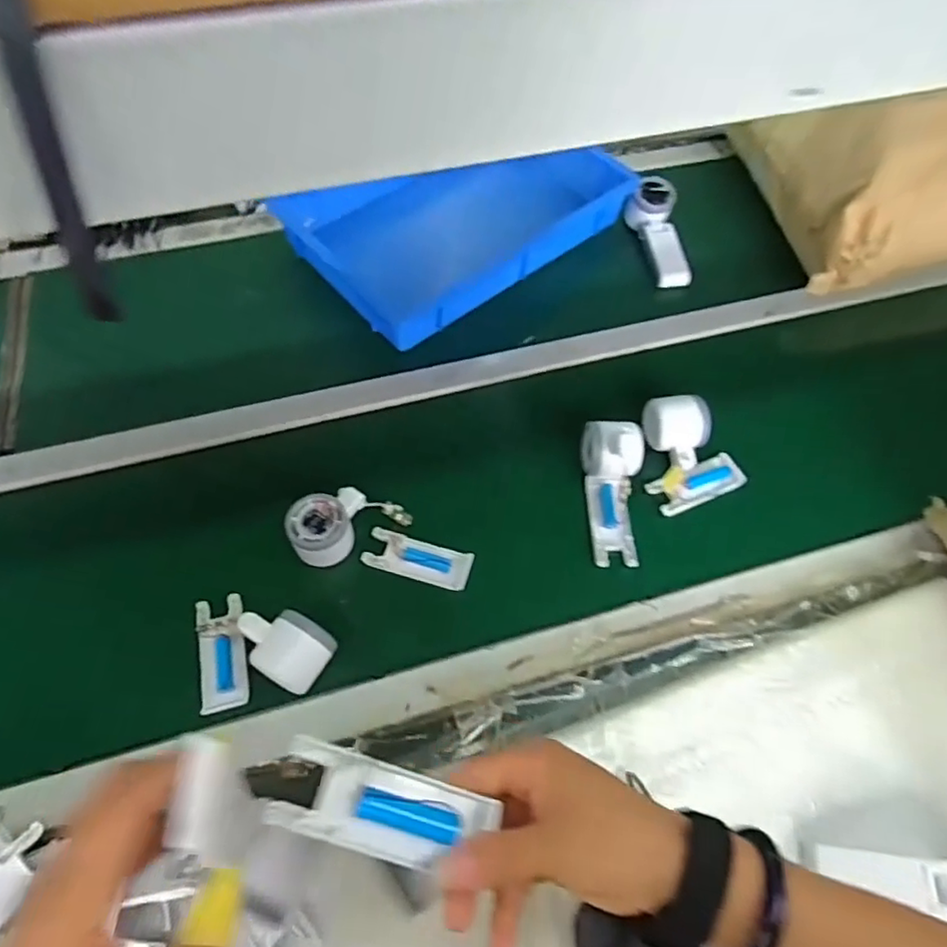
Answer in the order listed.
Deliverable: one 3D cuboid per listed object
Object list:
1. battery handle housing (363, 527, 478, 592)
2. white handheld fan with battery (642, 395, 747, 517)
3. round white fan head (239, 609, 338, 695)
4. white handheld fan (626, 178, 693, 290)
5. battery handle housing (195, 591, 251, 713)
[{"bbox_3d":[-0.056,0.088,0.629,0.105,0.014,0.041,12,61,14],"label":"battery handle housing"},{"bbox_3d":[0.222,-0.024,0.675,0.105,0.055,0.125,-33,64,-15],"label":"white handheld fan with battery"},{"bbox_3d":[-0.168,0.154,0.559,0.081,0.051,0.057,25,65,16],"label":"round white fan head"},{"bbox_3d":[0.259,-0.333,0.856,0.058,0.064,0.155,-9,60,-6],"label":"white handheld fan"},{"bbox_3d":[-0.232,0.166,0.575,0.041,0.013,0.102,-16,58,-3],"label":"battery handle housing"}]

